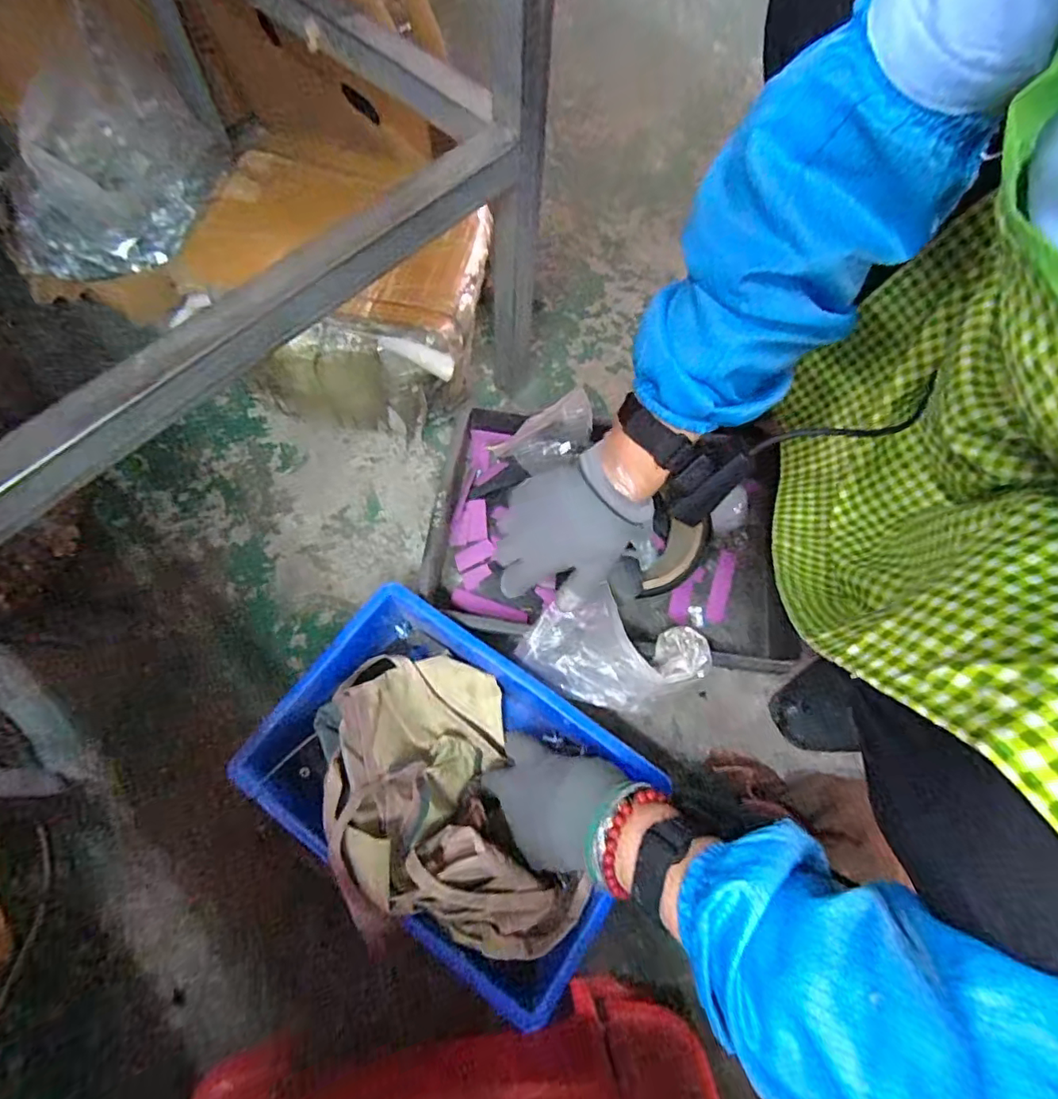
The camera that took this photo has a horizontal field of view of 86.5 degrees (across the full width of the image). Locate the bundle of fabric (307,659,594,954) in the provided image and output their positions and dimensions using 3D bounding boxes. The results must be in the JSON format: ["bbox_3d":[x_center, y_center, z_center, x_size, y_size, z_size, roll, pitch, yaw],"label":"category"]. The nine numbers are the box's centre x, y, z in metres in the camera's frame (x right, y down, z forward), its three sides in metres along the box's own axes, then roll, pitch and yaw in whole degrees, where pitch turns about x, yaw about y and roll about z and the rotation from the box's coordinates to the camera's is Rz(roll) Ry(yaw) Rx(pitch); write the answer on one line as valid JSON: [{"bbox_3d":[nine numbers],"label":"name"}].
[{"bbox_3d":[-0.077,0.190,0.444,0.153,0.089,0.235,-22,68,-11],"label":"bundle of fabric"}]

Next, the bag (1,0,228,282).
[{"bbox_3d":[-0.495,-0.449,0.639,0.267,0.133,0.217,-41,74,-17],"label":"bag"}]

